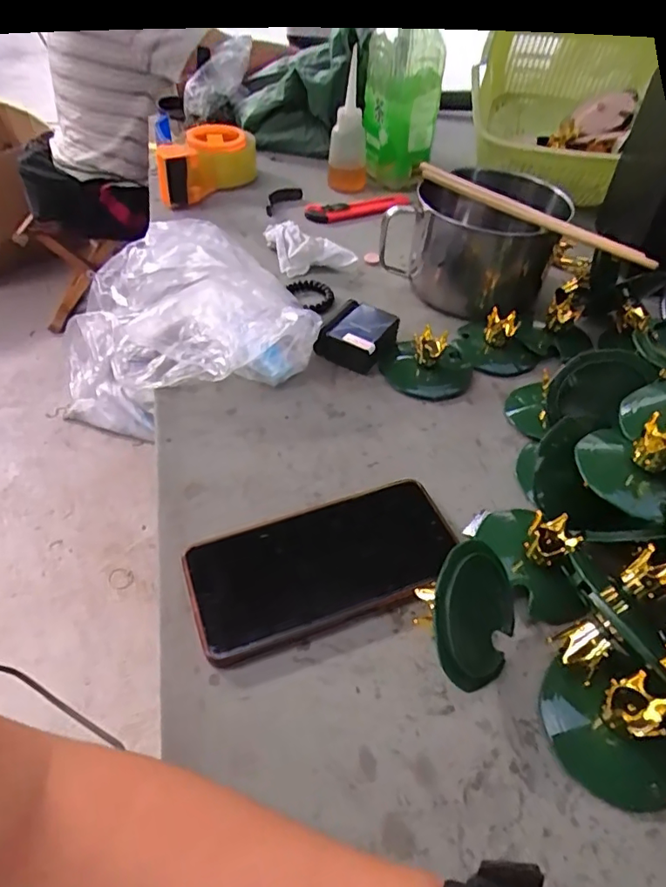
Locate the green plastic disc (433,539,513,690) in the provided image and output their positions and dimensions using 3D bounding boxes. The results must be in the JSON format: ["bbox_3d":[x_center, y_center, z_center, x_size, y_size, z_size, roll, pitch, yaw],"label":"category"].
[{"bbox_3d":[0.076,0.091,0.294,0.006,0.071,0.066,-5,35,50],"label":"green plastic disc"}]

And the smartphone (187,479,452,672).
[{"bbox_3d":[-0.004,0.073,0.341,0.165,0.009,0.080,-15,49,-16],"label":"smartphone"}]

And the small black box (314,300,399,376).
[{"bbox_3d":[0.023,-0.094,0.485,0.051,0.034,0.067,20,49,16],"label":"small black box"}]

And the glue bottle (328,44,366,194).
[{"bbox_3d":[0.020,-0.380,0.672,0.047,0.153,0.037,5,47,2],"label":"glue bottle"}]

